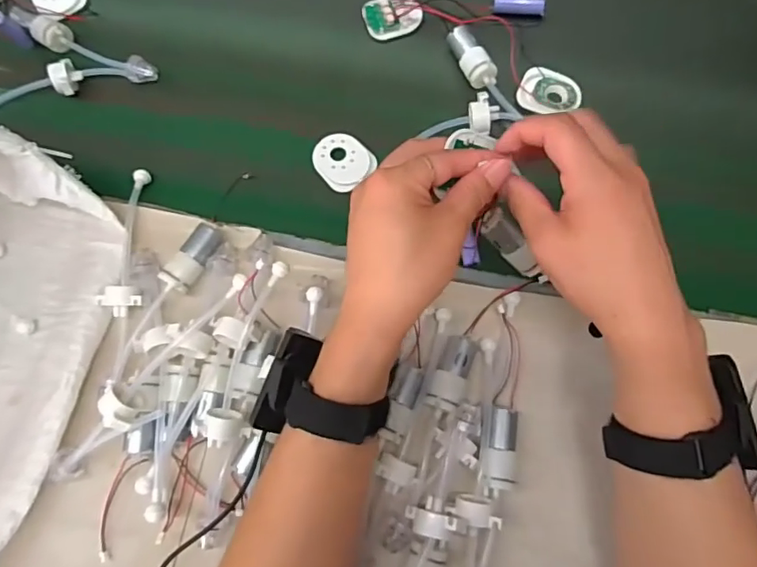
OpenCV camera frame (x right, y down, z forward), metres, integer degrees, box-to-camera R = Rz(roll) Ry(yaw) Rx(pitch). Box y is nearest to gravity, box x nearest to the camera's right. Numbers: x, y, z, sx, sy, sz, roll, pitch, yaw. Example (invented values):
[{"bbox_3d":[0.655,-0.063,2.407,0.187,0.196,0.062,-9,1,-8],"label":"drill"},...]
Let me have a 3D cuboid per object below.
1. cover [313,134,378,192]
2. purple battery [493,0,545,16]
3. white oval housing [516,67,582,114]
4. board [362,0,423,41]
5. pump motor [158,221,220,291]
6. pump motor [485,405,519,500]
[{"bbox_3d":[-0.034,-0.112,0.486,0.047,0.004,0.056,-42,77,-11],"label":"cover"},{"bbox_3d":[0.139,-0.275,0.532,0.048,0.013,0.014,-2,73,0],"label":"purple battery"},{"bbox_3d":[0.163,-0.182,0.509,0.058,0.011,0.042,14,74,5],"label":"white oval housing"},{"bbox_3d":[0.015,-0.268,0.540,0.057,0.010,0.044,-16,74,-4],"label":"board"},{"bbox_3d":[-0.152,-0.021,0.446,0.024,0.024,0.059,29,76,9],"label":"pump motor"},{"bbox_3d":[0.092,0.123,0.396,0.025,0.020,0.063,9,74,3],"label":"pump motor"}]

